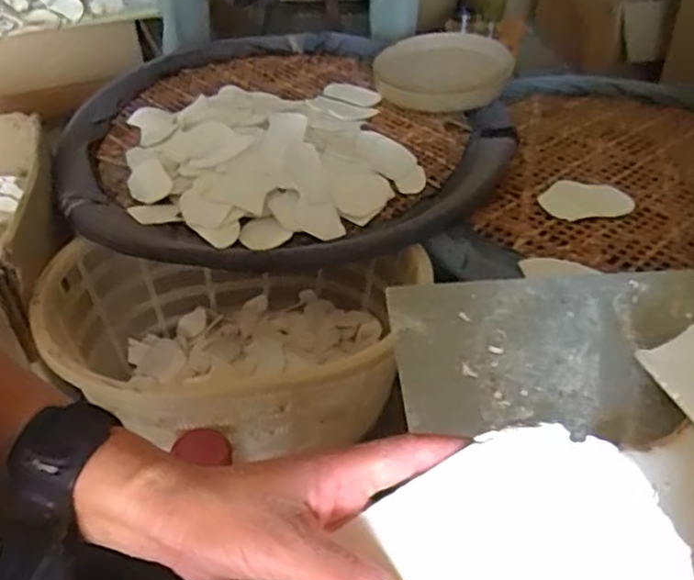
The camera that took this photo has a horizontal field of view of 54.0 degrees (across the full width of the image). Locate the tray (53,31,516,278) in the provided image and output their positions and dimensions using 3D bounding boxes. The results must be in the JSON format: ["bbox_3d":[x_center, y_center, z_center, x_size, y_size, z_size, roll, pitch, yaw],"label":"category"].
[{"bbox_3d":[-0.131,-0.384,1.449,0.903,0.087,0.998,-9,40,-10],"label":"tray"}]

